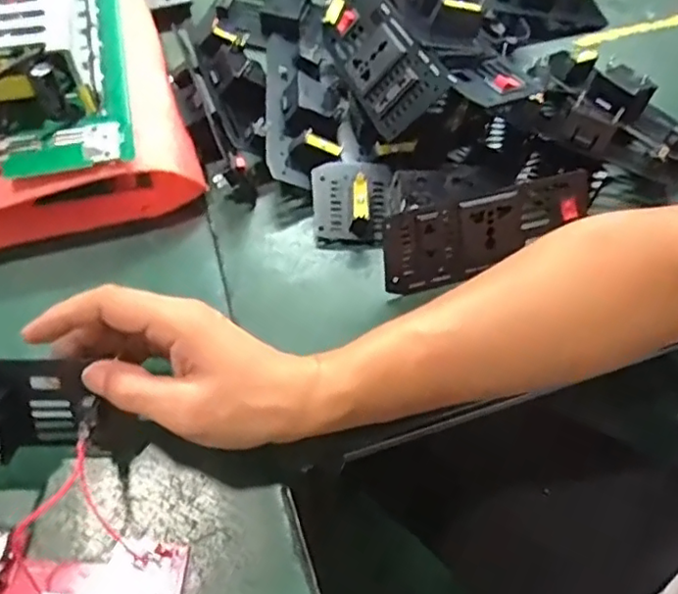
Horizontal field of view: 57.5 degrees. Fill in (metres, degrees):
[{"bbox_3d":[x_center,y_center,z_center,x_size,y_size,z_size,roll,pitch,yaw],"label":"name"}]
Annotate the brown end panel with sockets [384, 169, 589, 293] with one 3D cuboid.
[{"bbox_3d":[0.097,-0.043,0.401,0.141,0.051,0.014,-18,26,-8],"label":"brown end panel with sockets"}]

